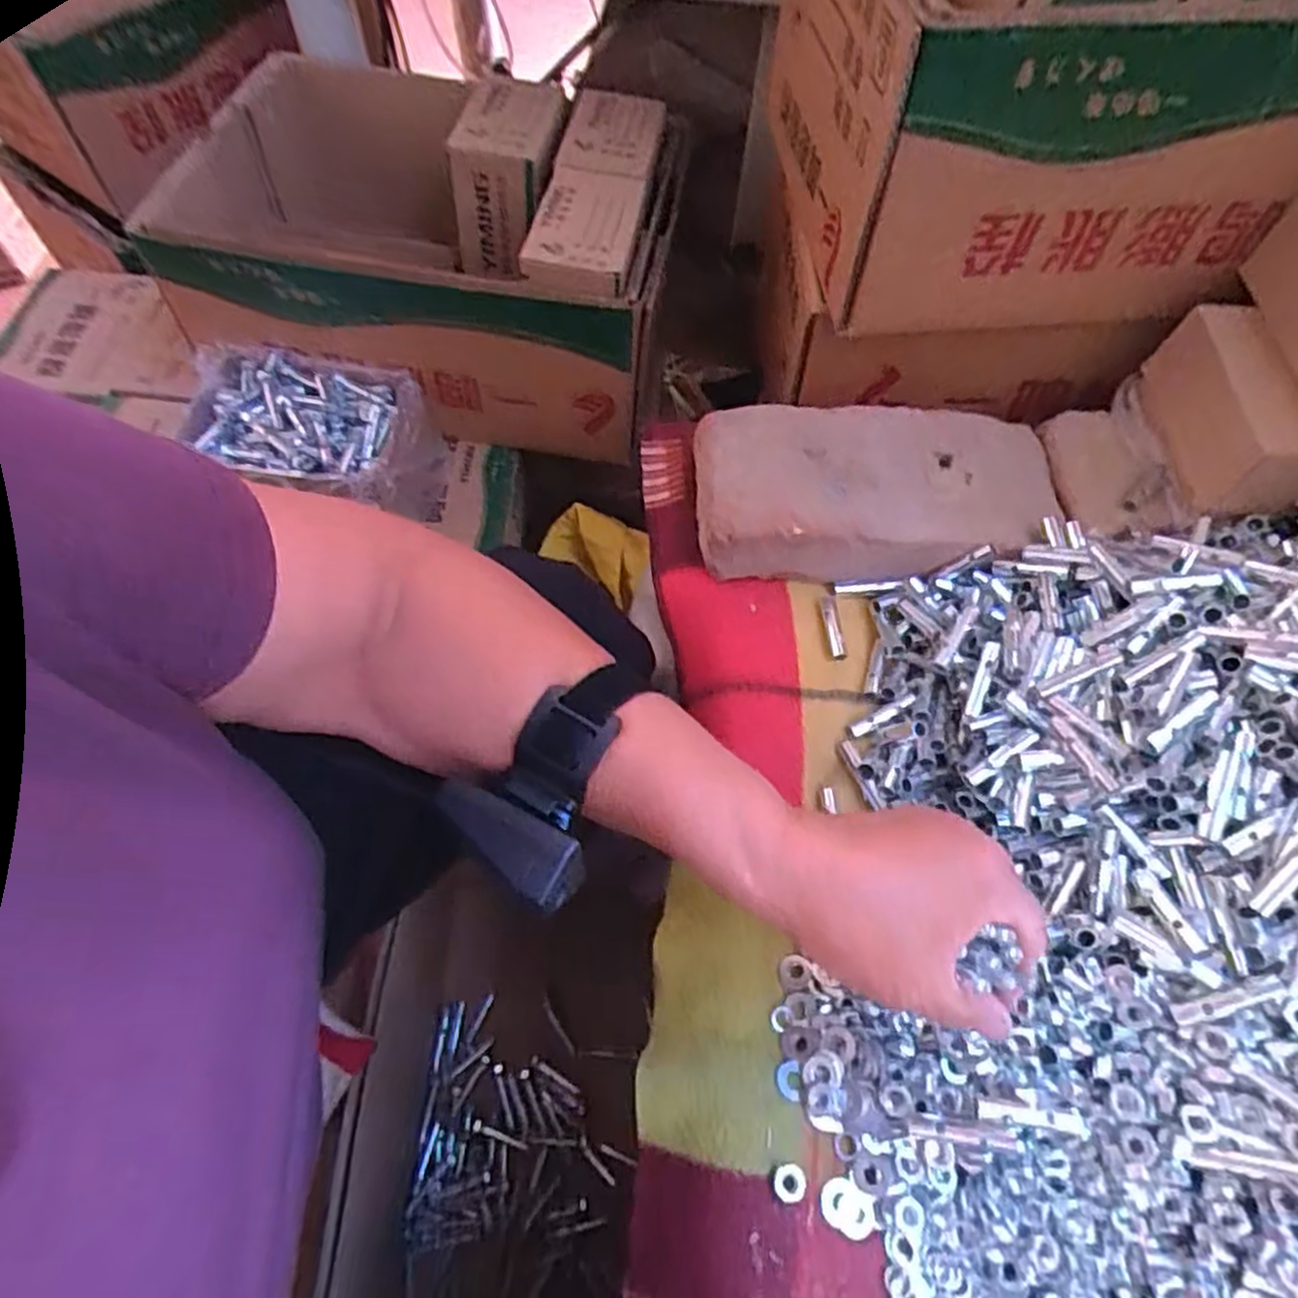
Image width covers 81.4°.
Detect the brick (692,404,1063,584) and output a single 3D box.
[{"bbox_3d":[0.147,-0.105,0.499,0.231,0.051,0.113,1,62,-1],"label":"brick"}]

